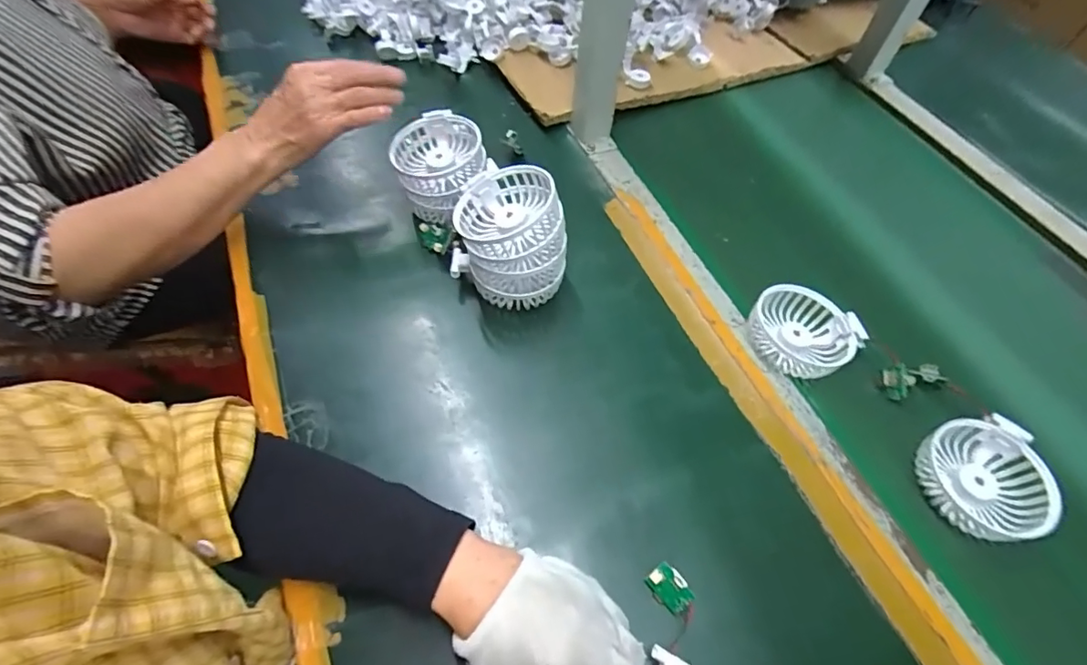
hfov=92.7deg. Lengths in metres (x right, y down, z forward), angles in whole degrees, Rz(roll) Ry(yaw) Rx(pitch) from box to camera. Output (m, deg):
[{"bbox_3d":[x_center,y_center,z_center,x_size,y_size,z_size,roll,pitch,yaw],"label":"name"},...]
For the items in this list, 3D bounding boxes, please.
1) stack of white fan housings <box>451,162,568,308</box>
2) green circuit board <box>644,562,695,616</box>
[{"bbox_3d":[-0.031,-0.086,0.480,0.106,0.107,0.090,7,57,3],"label":"stack of white fan housings"},{"bbox_3d":[0.088,0.179,0.360,0.024,0.006,0.033,-44,79,10],"label":"green circuit board"}]

